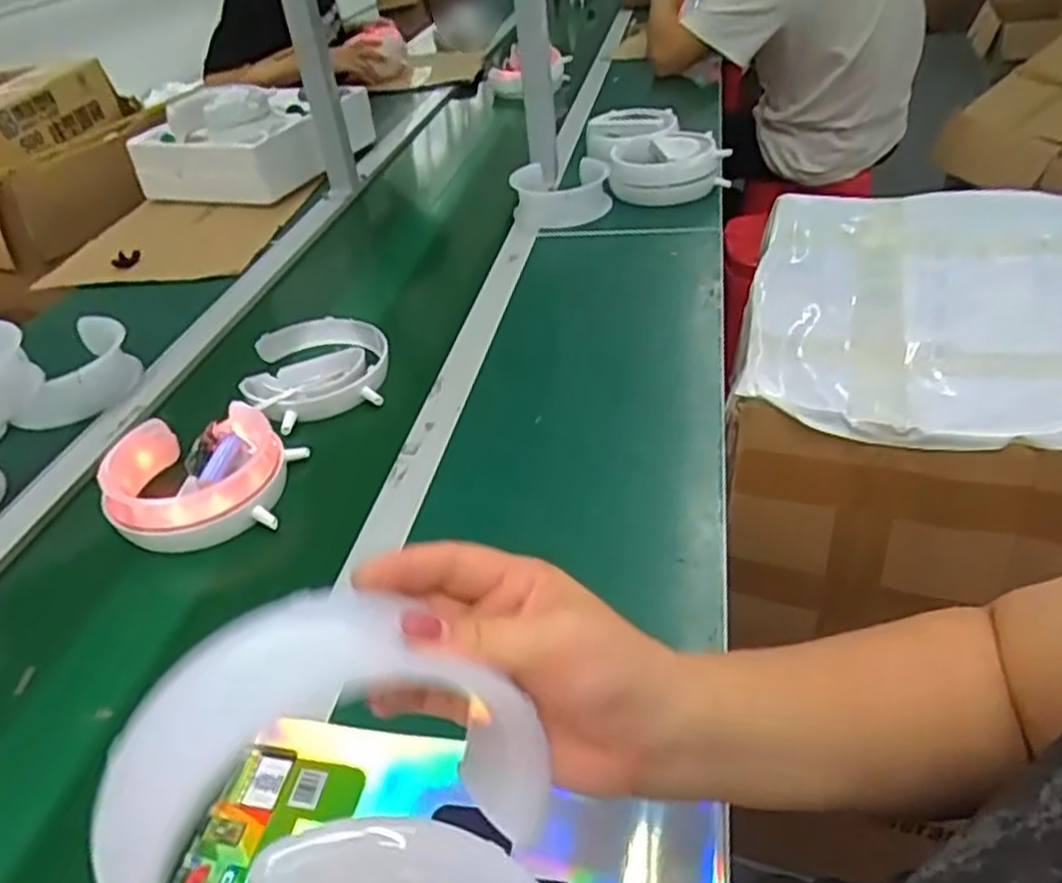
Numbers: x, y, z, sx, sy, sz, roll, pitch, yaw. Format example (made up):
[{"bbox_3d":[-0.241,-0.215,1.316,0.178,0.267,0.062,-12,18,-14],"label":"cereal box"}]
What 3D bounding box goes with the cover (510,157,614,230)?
[{"bbox_3d":[0.043,-0.356,1.124,0.139,0.059,0.130,-4,37,5],"label":"cover"}]

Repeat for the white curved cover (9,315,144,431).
[{"bbox_3d":[-0.491,-0.071,0.852,0.087,0.058,0.152,-1,38,9],"label":"white curved cover"}]

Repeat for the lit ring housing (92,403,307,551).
[{"bbox_3d":[-0.291,0.026,0.695,0.139,0.063,0.126,-7,37,1],"label":"lit ring housing"}]

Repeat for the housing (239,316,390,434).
[{"bbox_3d":[-0.228,-0.079,0.837,0.144,0.030,0.169,-9,37,-2],"label":"housing"}]

